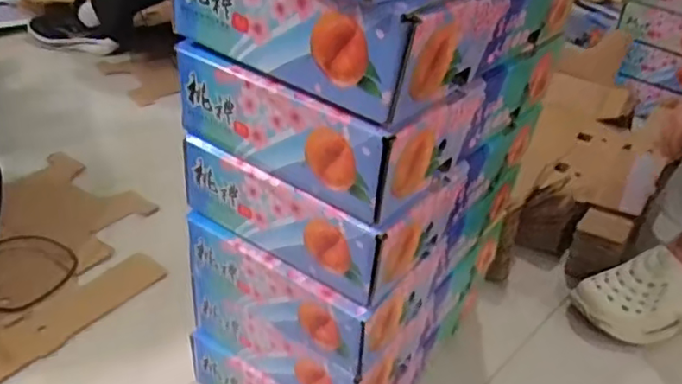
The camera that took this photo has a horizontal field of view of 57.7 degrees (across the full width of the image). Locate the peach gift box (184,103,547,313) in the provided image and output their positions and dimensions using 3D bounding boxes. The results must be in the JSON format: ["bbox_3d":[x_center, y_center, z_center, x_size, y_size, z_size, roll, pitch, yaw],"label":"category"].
[{"bbox_3d":[0.044,-0.033,0.742,0.234,0.115,0.375,28,38,28],"label":"peach gift box"}]

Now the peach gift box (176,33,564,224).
[{"bbox_3d":[0.038,-0.116,0.670,0.248,0.093,0.340,28,38,28],"label":"peach gift box"}]

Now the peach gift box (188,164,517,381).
[{"bbox_3d":[0.036,0.044,0.797,0.245,0.105,0.384,28,38,28],"label":"peach gift box"}]

